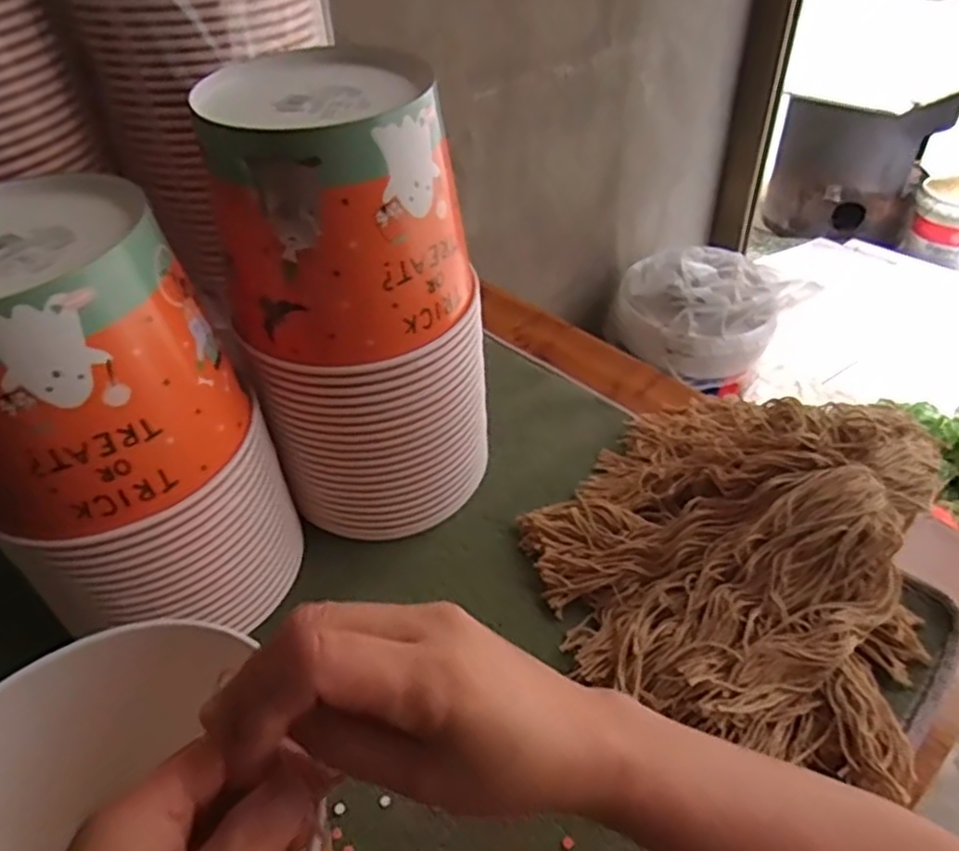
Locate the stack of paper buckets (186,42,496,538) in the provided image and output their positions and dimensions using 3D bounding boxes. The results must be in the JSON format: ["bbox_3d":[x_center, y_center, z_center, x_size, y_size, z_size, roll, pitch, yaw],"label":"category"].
[{"bbox_3d":[-0.073,-0.064,0.460,0.133,0.289,0.120,9,43,13],"label":"stack of paper buckets"}]

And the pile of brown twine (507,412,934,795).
[{"bbox_3d":[0.163,0.067,0.454,0.249,0.092,0.263,21,46,25],"label":"pile of brown twine"}]

